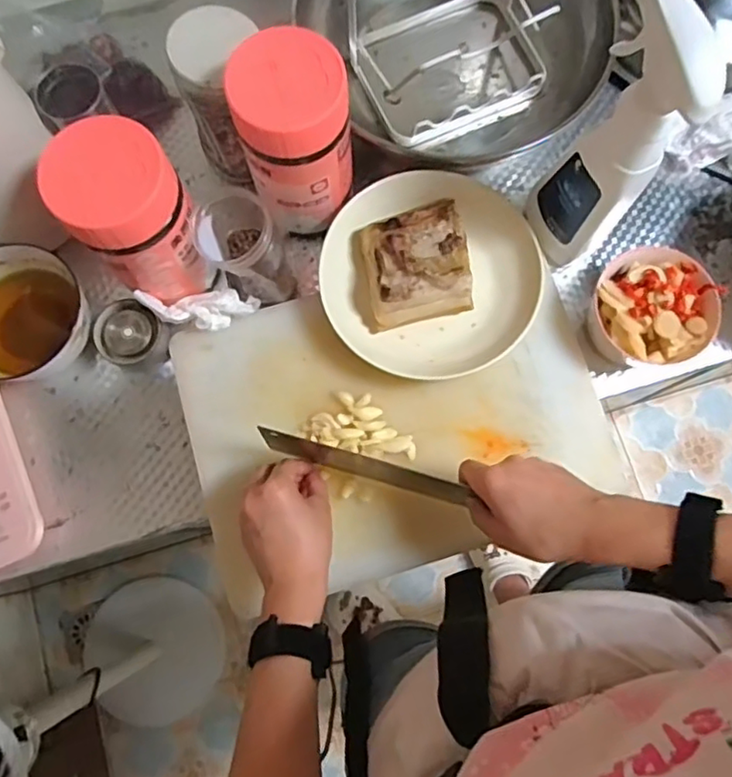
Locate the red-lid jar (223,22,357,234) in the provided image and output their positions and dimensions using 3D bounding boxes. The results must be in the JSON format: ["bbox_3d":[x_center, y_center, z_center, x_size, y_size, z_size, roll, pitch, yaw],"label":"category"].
[{"bbox_3d":[-0.058,-0.216,0.530,0.092,0.154,0.086,0,78,0],"label":"red-lid jar"}]

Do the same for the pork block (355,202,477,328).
[{"bbox_3d":[0.049,-0.114,0.559,0.103,0.039,0.100,-14,78,-3],"label":"pork block"}]

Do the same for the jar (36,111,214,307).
[{"bbox_3d":[-0.192,-0.137,0.512,0.096,0.159,0.094,0,78,0],"label":"jar"}]

